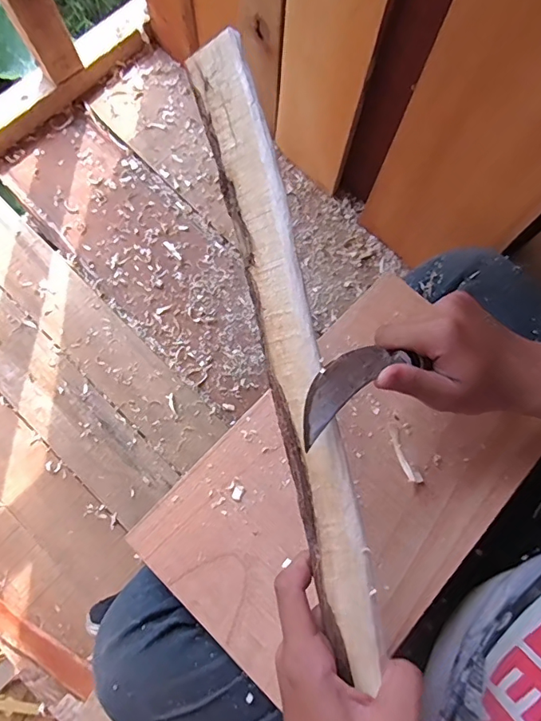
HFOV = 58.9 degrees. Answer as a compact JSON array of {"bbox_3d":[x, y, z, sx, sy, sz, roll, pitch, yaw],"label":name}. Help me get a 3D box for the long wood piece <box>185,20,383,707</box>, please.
[{"bbox_3d":[0.010,-0.010,0.289,0.034,0.027,0.381,-13,86,-3],"label":"long wood piece"}]

